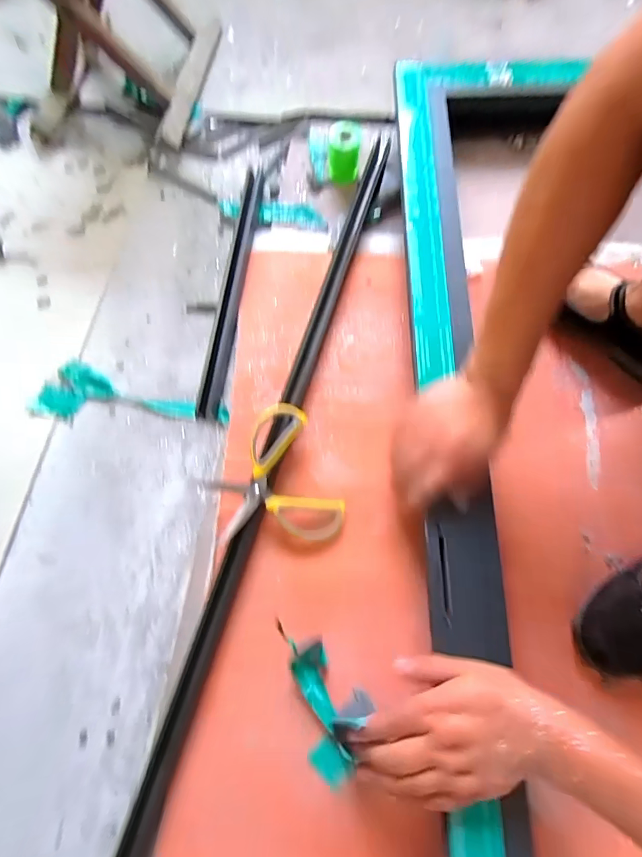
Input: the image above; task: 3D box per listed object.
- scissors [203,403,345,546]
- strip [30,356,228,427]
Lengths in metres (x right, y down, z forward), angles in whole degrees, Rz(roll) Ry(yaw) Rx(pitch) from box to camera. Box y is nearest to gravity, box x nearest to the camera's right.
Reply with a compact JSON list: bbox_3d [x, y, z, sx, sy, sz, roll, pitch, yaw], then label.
[{"bbox_3d":[-0.058,0.060,0.445,0.134,0.033,0.148,-20,73,-5],"label":"scissors"},{"bbox_3d":[-0.242,-0.046,0.514,0.252,0.011,0.075,3,73,2],"label":"strip"}]

